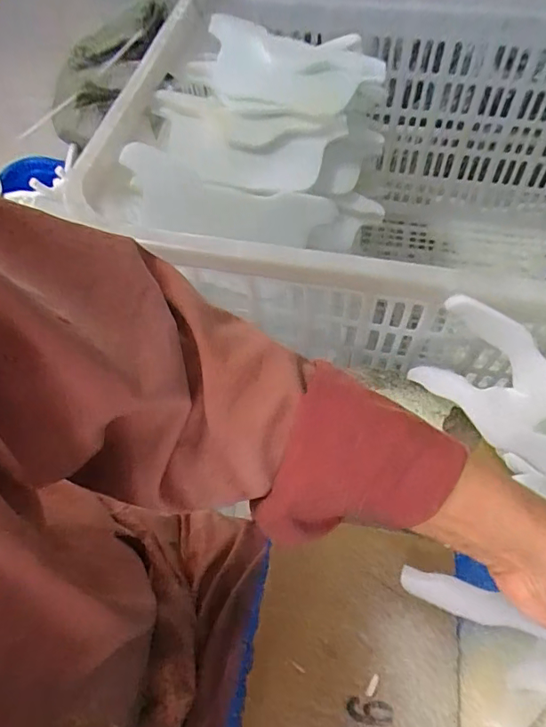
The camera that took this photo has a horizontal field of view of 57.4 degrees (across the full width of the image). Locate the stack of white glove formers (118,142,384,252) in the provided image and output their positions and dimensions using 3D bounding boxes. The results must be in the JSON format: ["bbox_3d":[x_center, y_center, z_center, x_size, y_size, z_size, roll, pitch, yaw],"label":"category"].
[{"bbox_3d":[-0.014,-0.207,0.630,0.339,0.071,0.078,7,59,-10],"label":"stack of white glove formers"}]

